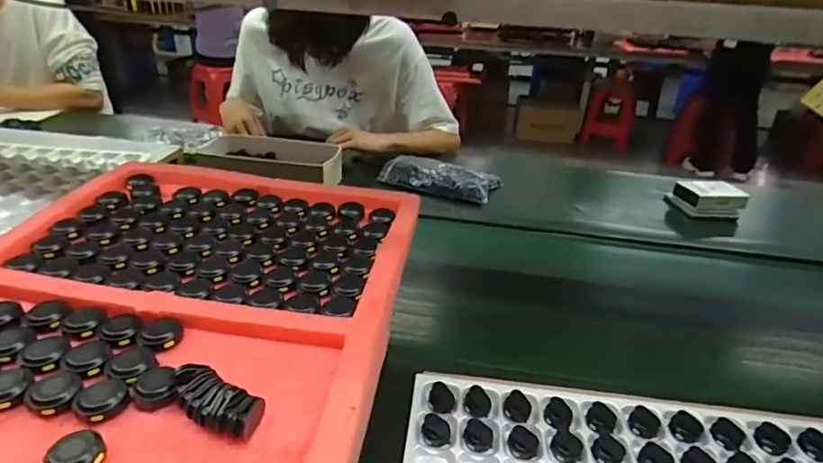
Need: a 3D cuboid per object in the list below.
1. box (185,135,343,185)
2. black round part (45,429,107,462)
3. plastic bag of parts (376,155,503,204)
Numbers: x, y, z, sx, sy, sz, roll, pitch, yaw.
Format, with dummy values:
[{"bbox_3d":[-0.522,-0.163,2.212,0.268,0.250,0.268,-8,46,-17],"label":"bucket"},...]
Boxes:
[{"bbox_3d":[-0.316,-0.152,1.088,0.341,0.061,0.128,10,28,11],"label":"box"},{"bbox_3d":[-0.196,0.130,0.294,0.029,0.008,0.031,-18,35,-35],"label":"black round part"},{"bbox_3d":[0.063,-0.125,1.153,0.259,0.042,0.140,14,29,19],"label":"plastic bag of parts"}]

